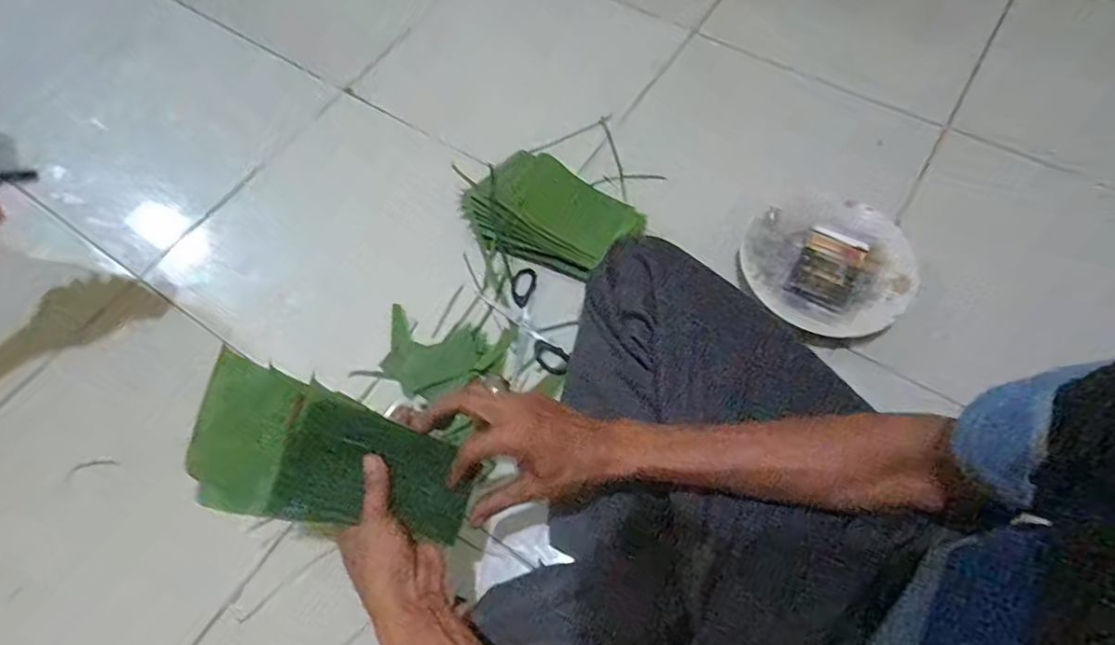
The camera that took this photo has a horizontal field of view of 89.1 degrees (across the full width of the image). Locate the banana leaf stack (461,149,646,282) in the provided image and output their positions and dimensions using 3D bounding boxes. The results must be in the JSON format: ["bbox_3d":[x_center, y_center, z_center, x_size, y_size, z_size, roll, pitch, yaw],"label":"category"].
[{"bbox_3d":[-0.016,-0.140,0.733,0.216,0.028,0.143,35,71,18],"label":"banana leaf stack"}]

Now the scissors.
[{"bbox_3d":[-0.040,0.004,0.686,0.073,0.011,0.144,-21,65,-7],"label":"scissors"}]

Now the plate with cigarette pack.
[{"bbox_3d":[0.321,-0.071,0.671,0.192,0.027,0.174,17,67,11],"label":"plate with cigarette pack"}]

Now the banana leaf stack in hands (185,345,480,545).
[{"bbox_3d":[-0.172,0.109,0.439,0.208,0.021,0.100,22,66,-11],"label":"banana leaf stack in hands"}]

